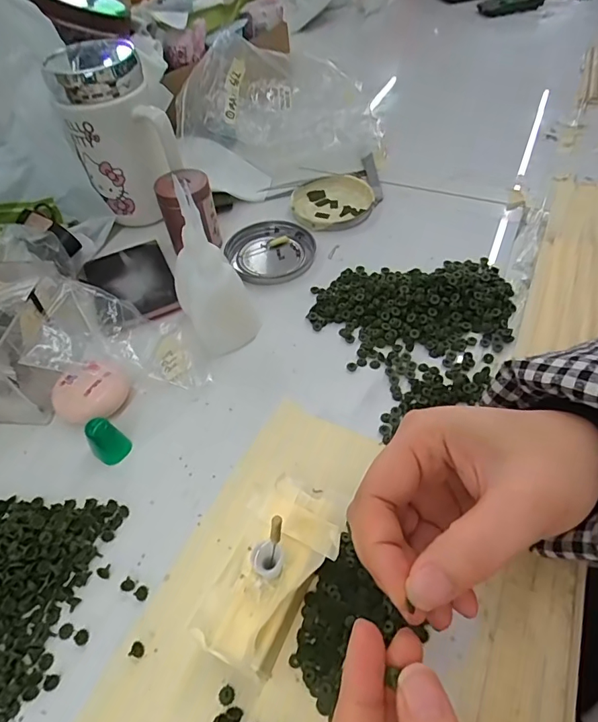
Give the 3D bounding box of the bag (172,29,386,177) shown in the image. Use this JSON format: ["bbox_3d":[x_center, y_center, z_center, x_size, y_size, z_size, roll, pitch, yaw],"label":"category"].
[{"bbox_3d":[-0.014,-0.266,0.490,0.205,0.092,0.114,9,52,10],"label":"bag"}]

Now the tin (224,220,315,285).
[{"bbox_3d":[-0.026,-0.098,0.414,0.077,0.010,0.077,-2,51,2],"label":"tin"}]

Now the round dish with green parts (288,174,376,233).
[{"bbox_3d":[0.033,-0.156,0.451,0.077,0.010,0.086,15,53,15],"label":"round dish with green parts"}]

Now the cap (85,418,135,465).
[{"bbox_3d":[-0.119,0.049,0.286,0.020,0.029,0.016,-36,58,-23],"label":"cap"}]

